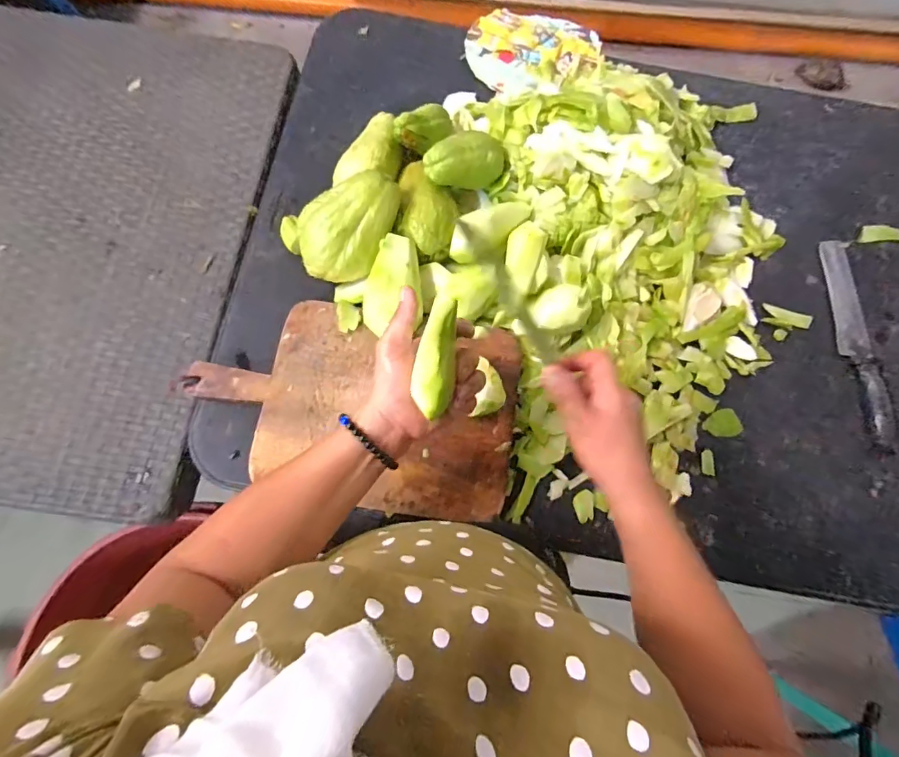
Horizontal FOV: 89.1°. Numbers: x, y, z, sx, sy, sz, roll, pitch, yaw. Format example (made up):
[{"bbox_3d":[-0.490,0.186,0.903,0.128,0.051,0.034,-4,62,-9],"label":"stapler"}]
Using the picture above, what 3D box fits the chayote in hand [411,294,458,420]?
[{"bbox_3d":[-0.008,-0.020,0.367,0.029,0.031,0.098,7,73,1],"label":"chayote in hand"}]

